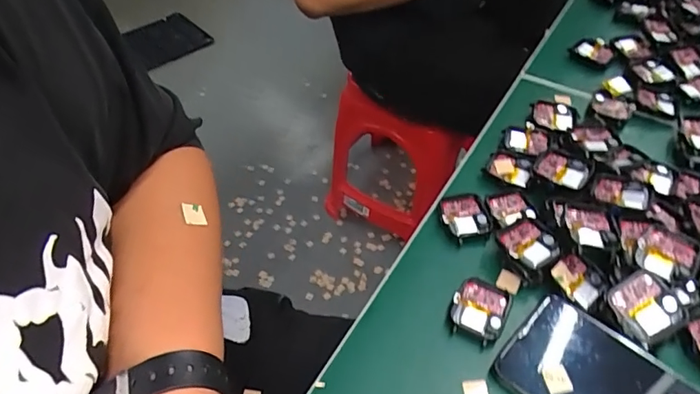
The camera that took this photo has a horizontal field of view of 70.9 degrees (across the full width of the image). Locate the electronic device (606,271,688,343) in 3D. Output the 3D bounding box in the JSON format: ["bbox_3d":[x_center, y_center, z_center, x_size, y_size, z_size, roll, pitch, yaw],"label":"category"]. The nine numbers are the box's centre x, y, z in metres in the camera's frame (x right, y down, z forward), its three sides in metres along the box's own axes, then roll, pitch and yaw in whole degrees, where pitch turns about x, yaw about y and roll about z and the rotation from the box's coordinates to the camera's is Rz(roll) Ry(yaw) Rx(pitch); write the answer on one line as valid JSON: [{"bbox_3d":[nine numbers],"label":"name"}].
[{"bbox_3d":[0.201,0.075,0.334,0.039,0.006,0.041,-37,74,13],"label":"electronic device"}]

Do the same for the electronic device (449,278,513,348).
[{"bbox_3d":[0.094,0.079,0.353,0.038,0.006,0.045,21,54,18],"label":"electronic device"}]

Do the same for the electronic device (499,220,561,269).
[{"bbox_3d":[0.136,0.039,0.377,0.037,0.020,0.038,-22,53,-15],"label":"electronic device"}]

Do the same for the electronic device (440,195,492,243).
[{"bbox_3d":[0.095,0.016,0.407,0.039,0.007,0.040,-7,51,-4],"label":"electronic device"}]

